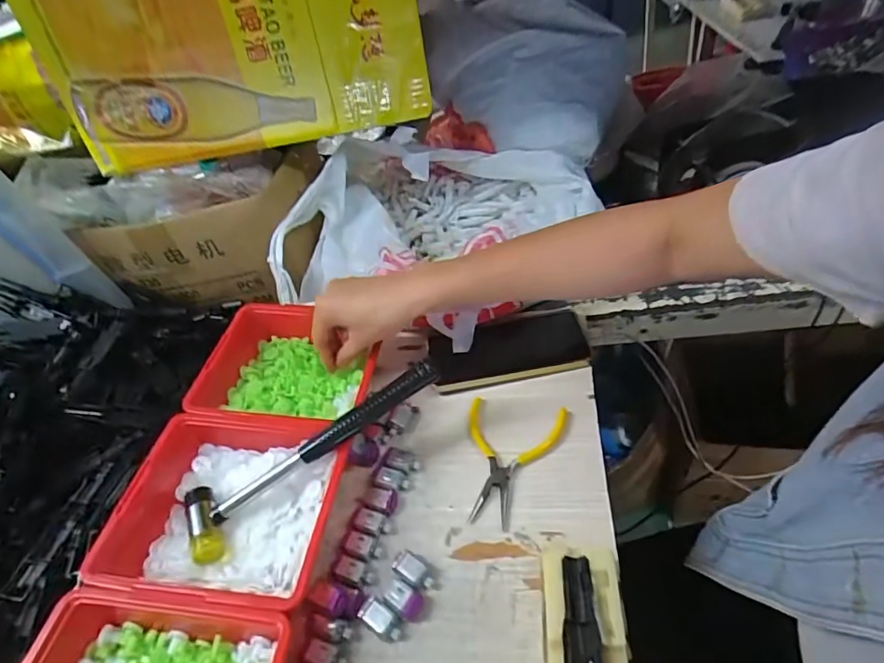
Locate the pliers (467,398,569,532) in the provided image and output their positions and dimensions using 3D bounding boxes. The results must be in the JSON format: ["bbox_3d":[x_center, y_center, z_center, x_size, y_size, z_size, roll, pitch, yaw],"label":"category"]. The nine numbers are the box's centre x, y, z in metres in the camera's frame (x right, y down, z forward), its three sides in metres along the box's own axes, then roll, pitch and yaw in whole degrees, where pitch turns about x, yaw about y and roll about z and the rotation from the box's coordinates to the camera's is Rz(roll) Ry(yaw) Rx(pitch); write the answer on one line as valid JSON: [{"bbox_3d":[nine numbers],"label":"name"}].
[{"bbox_3d":[0.051,0.108,0.430,0.087,0.020,0.114,14,48,20],"label":"pliers"}]

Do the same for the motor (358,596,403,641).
[{"bbox_3d":[-0.044,0.207,0.357,0.033,0.010,0.017,24,52,28],"label":"motor"}]

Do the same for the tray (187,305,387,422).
[{"bbox_3d":[-0.146,0.037,0.502,0.163,0.048,0.140,2,45,9],"label":"tray"}]

